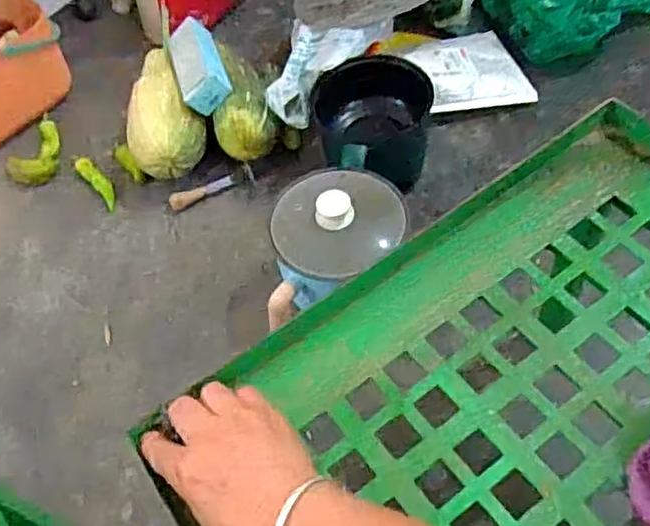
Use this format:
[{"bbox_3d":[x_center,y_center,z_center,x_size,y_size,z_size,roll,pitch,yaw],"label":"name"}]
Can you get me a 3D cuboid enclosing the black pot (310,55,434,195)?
[{"bbox_3d":[0.071,-0.201,0.942,0.146,0.152,0.139,-4,54,5],"label":"black pot"}]

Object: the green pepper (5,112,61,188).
[{"bbox_3d":[-0.497,-0.186,1.120,0.109,0.037,0.122,-32,57,-15],"label":"green pepper"}]

